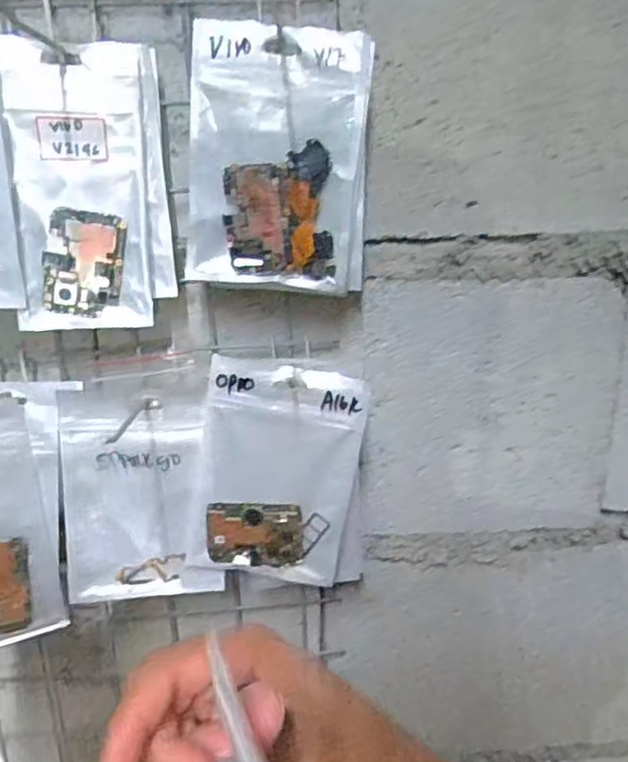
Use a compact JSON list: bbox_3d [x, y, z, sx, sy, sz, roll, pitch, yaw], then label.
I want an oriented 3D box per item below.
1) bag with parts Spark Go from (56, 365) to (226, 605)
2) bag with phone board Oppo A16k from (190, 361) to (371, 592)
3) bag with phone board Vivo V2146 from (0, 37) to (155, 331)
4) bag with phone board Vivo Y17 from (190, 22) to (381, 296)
[{"bbox_3d":[-0.120,0.075,0.429,0.101,0.157,0.013,-5,17,-11],"label":"bag with parts Spark Go"},{"bbox_3d":[-0.027,0.062,0.428,0.116,0.154,0.011,-2,17,-1],"label":"bag with phone board Oppo A16k"},{"bbox_3d":[-0.144,-0.117,0.386,0.079,0.164,0.017,-5,17,-12],"label":"bag with phone board Vivo V2146"},{"bbox_3d":[-0.022,-0.136,0.389,0.114,0.148,0.023,-4,17,-8],"label":"bag with phone board Vivo Y17"}]

